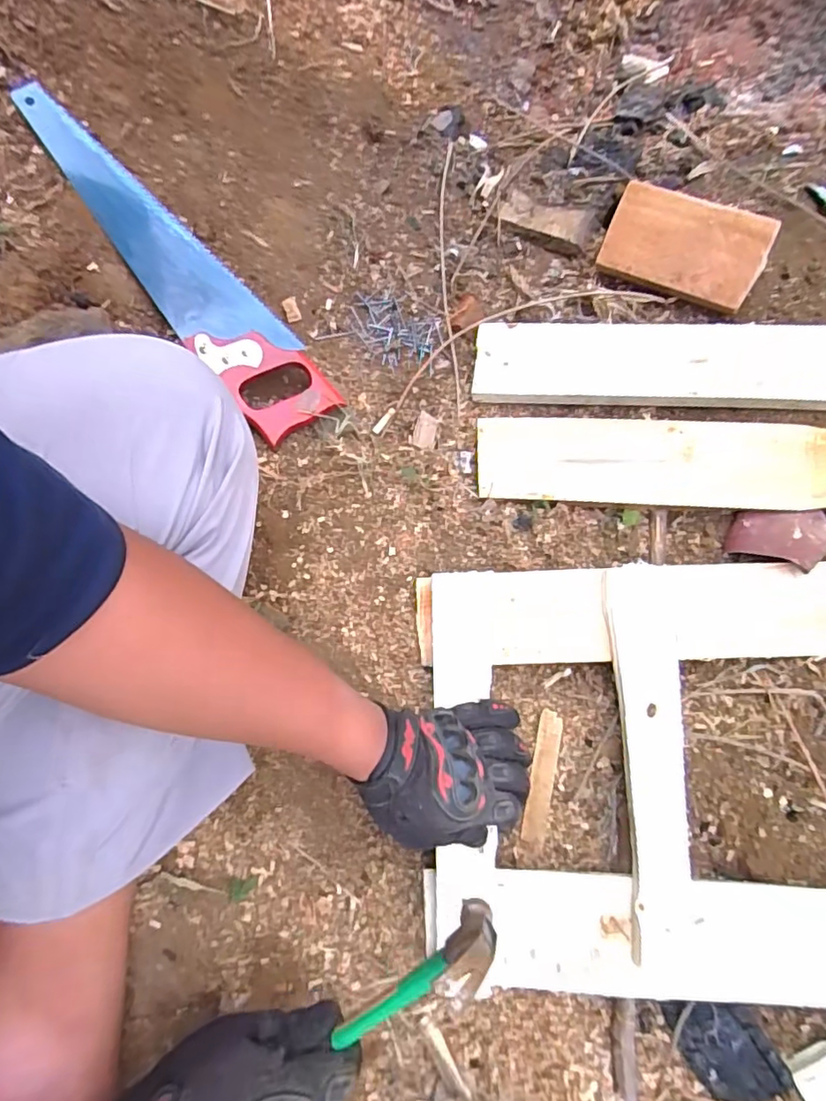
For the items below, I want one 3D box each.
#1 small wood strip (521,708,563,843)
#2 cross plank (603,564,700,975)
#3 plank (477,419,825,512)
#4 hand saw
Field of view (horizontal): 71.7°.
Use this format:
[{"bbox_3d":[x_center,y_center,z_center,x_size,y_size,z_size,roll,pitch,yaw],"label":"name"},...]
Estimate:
[{"bbox_3d":[0.123,0.214,0.542,0.022,0.004,0.117,10,80,8],"label":"small wood strip"},{"bbox_3d":[0.213,0.178,0.503,0.061,0.016,0.329,1,75,-3],"label":"cross plank"},{"bbox_3d":[0.266,-0.088,0.575,0.392,0.013,0.087,3,79,7],"label":"plank"},{"bbox_3d":[-0.237,-0.282,0.561,0.084,0.016,0.409,-41,91,-11],"label":"hand saw"}]

